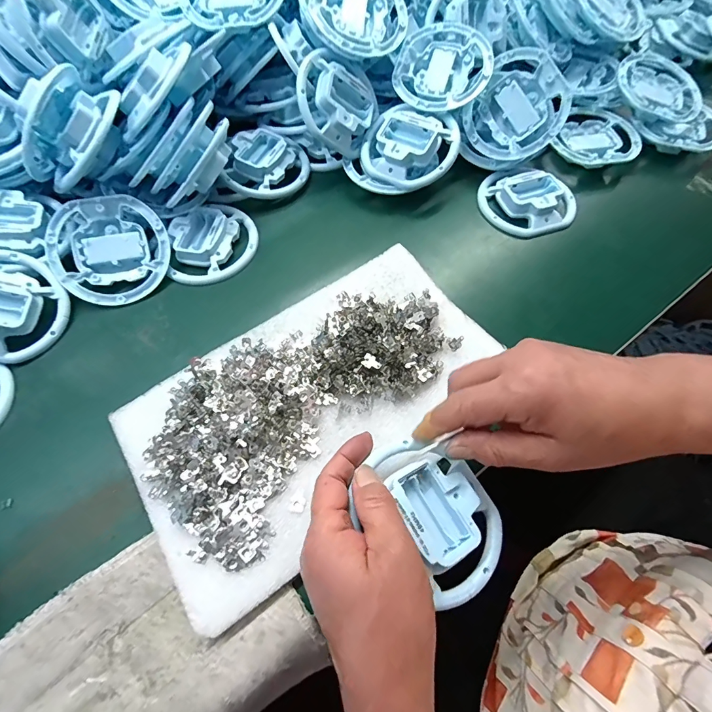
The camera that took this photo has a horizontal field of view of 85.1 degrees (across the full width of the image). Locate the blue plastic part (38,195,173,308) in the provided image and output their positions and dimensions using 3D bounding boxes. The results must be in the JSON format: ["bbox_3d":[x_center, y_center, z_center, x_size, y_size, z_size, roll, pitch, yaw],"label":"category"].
[{"bbox_3d":[-0.237,-0.100,0.376,0.107,0.027,0.100,-2,87,-9],"label":"blue plastic part"}]

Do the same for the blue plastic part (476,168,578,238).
[{"bbox_3d":[0.185,-0.169,0.422,0.101,0.024,0.090,37,70,16],"label":"blue plastic part"}]

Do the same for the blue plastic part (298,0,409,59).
[{"bbox_3d":[-0.004,-0.354,0.399,0.103,0.024,0.107,-31,91,-19],"label":"blue plastic part"}]

